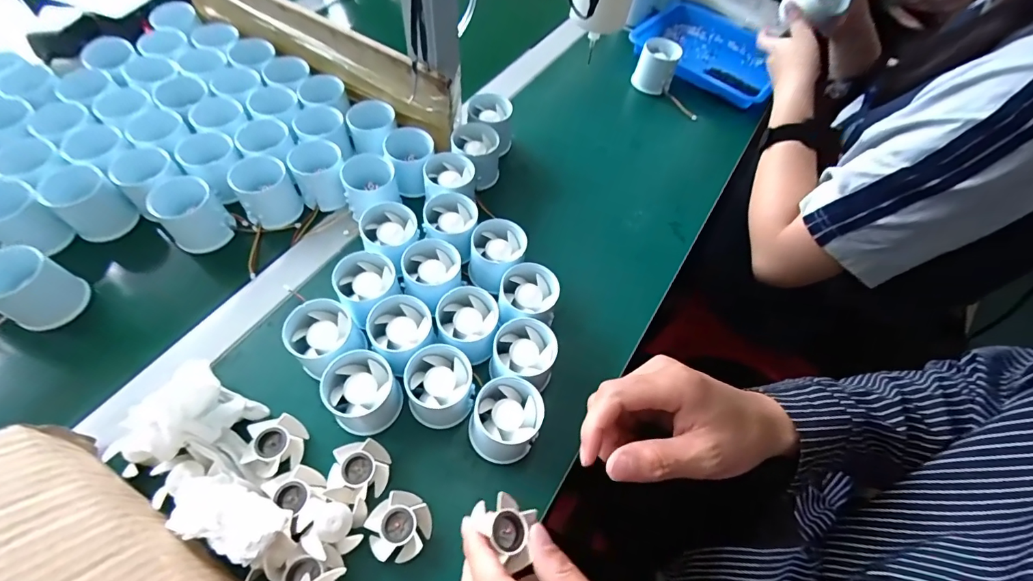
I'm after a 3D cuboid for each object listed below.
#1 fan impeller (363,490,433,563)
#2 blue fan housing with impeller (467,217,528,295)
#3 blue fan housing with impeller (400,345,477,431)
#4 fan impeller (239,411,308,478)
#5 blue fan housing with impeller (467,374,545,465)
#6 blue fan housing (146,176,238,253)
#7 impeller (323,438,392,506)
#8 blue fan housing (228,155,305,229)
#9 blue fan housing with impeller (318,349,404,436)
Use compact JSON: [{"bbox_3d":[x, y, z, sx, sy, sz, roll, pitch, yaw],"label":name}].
[{"bbox_3d":[-0.084,0.170,0.322,0.043,0.019,0.042,2,58,-3],"label":"fan impeller"},{"bbox_3d":[-0.019,-0.032,0.427,0.051,0.049,0.049,6,58,-1],"label":"blue fan housing with impeller"},{"bbox_3d":[-0.061,0.078,0.361,0.052,0.047,0.050,2,58,-3],"label":"blue fan housing with impeller"},{"bbox_3d":[-0.182,0.117,0.338,0.041,0.014,0.039,-18,61,-15],"label":"fan impeller"},{"bbox_3d":[-0.008,0.103,0.352,0.051,0.047,0.054,2,58,-3],"label":"blue fan housing with impeller"},{"bbox_3d":[-0.313,-0.074,0.433,0.053,0.053,0.048,-38,68,-24],"label":"blue fan housing"},{"bbox_3d":[-0.118,0.136,0.338,0.039,0.018,0.043,3,58,-3],"label":"impeller"},{"bbox_3d":[-0.249,-0.099,0.447,0.051,0.045,0.055,2,58,-3],"label":"blue fan housing"},{"bbox_3d":[-0.122,0.081,0.356,0.051,0.046,0.053,2,58,-3],"label":"blue fan housing with impeller"}]

